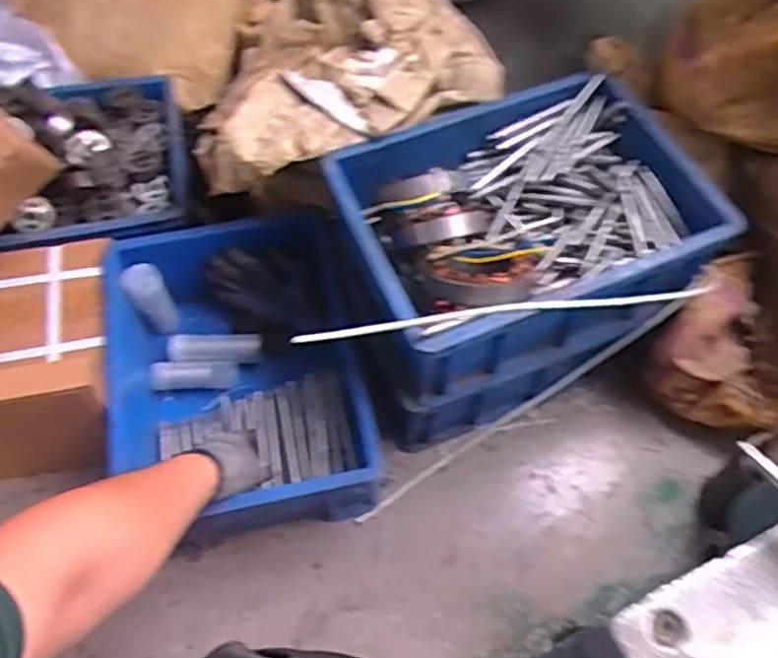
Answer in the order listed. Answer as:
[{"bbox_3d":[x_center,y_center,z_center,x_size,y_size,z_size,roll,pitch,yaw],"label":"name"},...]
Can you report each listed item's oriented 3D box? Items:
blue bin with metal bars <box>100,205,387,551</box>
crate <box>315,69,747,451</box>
[{"bbox_3d":[-0.202,0.061,0.921,0.306,0.143,0.402,-11,59,-7],"label":"blue bin with metal bars"},{"bbox_3d":[0.152,-0.089,0.898,0.413,0.273,0.312,-23,61,-14],"label":"crate"}]

